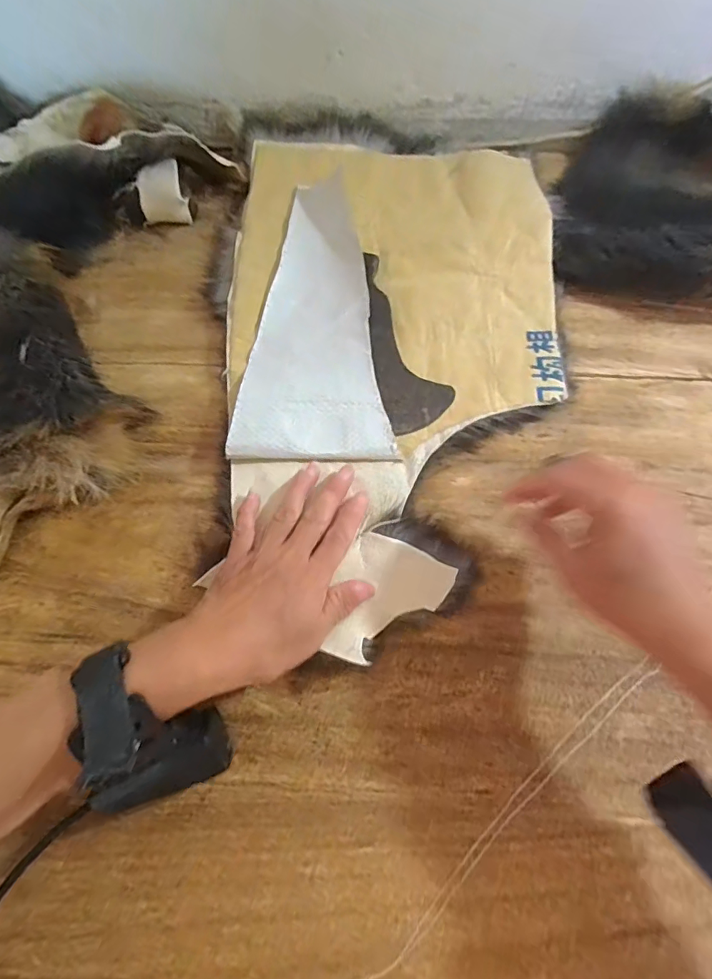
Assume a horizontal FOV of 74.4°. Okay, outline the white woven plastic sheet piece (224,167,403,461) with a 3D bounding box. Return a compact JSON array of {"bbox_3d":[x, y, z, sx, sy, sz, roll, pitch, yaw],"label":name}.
[{"bbox_3d":[-0.035,-0.154,0.393,0.115,0.017,0.278,-2,71,1],"label":"white woven plastic sheet piece"}]

